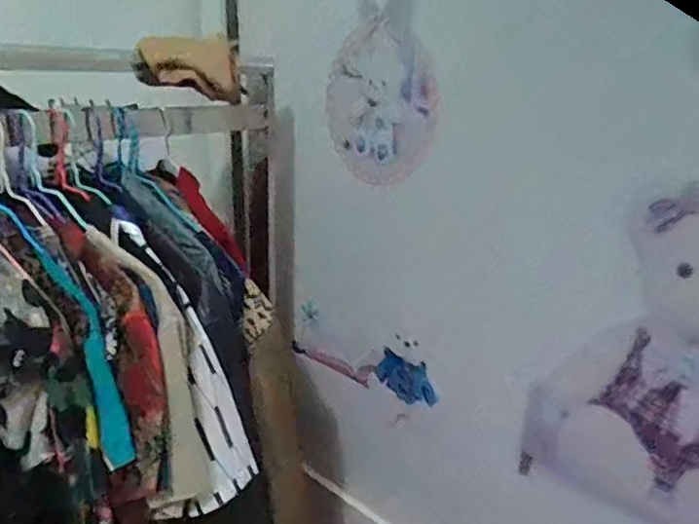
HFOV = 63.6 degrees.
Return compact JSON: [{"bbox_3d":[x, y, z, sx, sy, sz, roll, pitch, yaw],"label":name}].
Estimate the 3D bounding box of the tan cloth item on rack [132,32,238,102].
[{"bbox_3d":[-0.251,-0.300,0.878,0.148,0.093,0.102,-3,20,-11],"label":"tan cloth item on rack"}]

